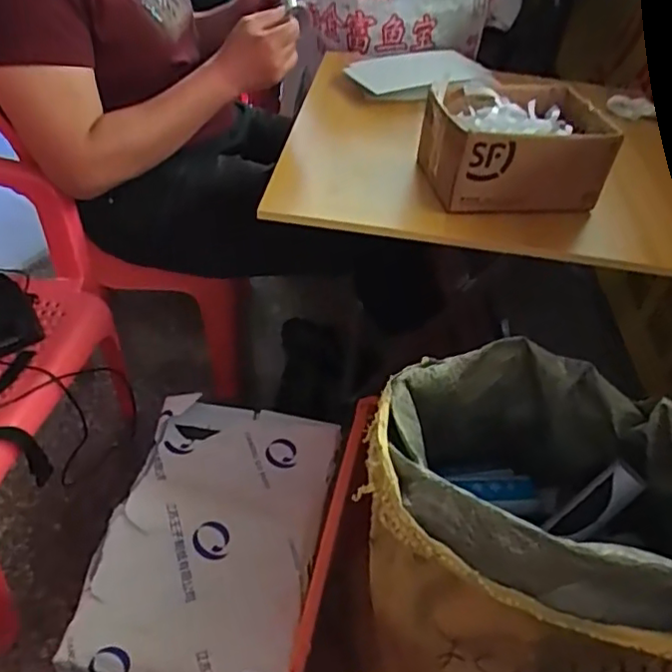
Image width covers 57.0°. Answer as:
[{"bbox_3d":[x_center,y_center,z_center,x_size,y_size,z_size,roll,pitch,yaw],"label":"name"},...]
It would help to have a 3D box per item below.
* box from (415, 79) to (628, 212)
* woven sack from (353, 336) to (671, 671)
[{"bbox_3d":[0.225,-0.239,0.792,0.210,0.098,0.152,-2,44,-9],"label":"box"},{"bbox_3d":[0.208,0.168,0.607,0.343,0.239,0.286,15,44,9],"label":"woven sack"}]

